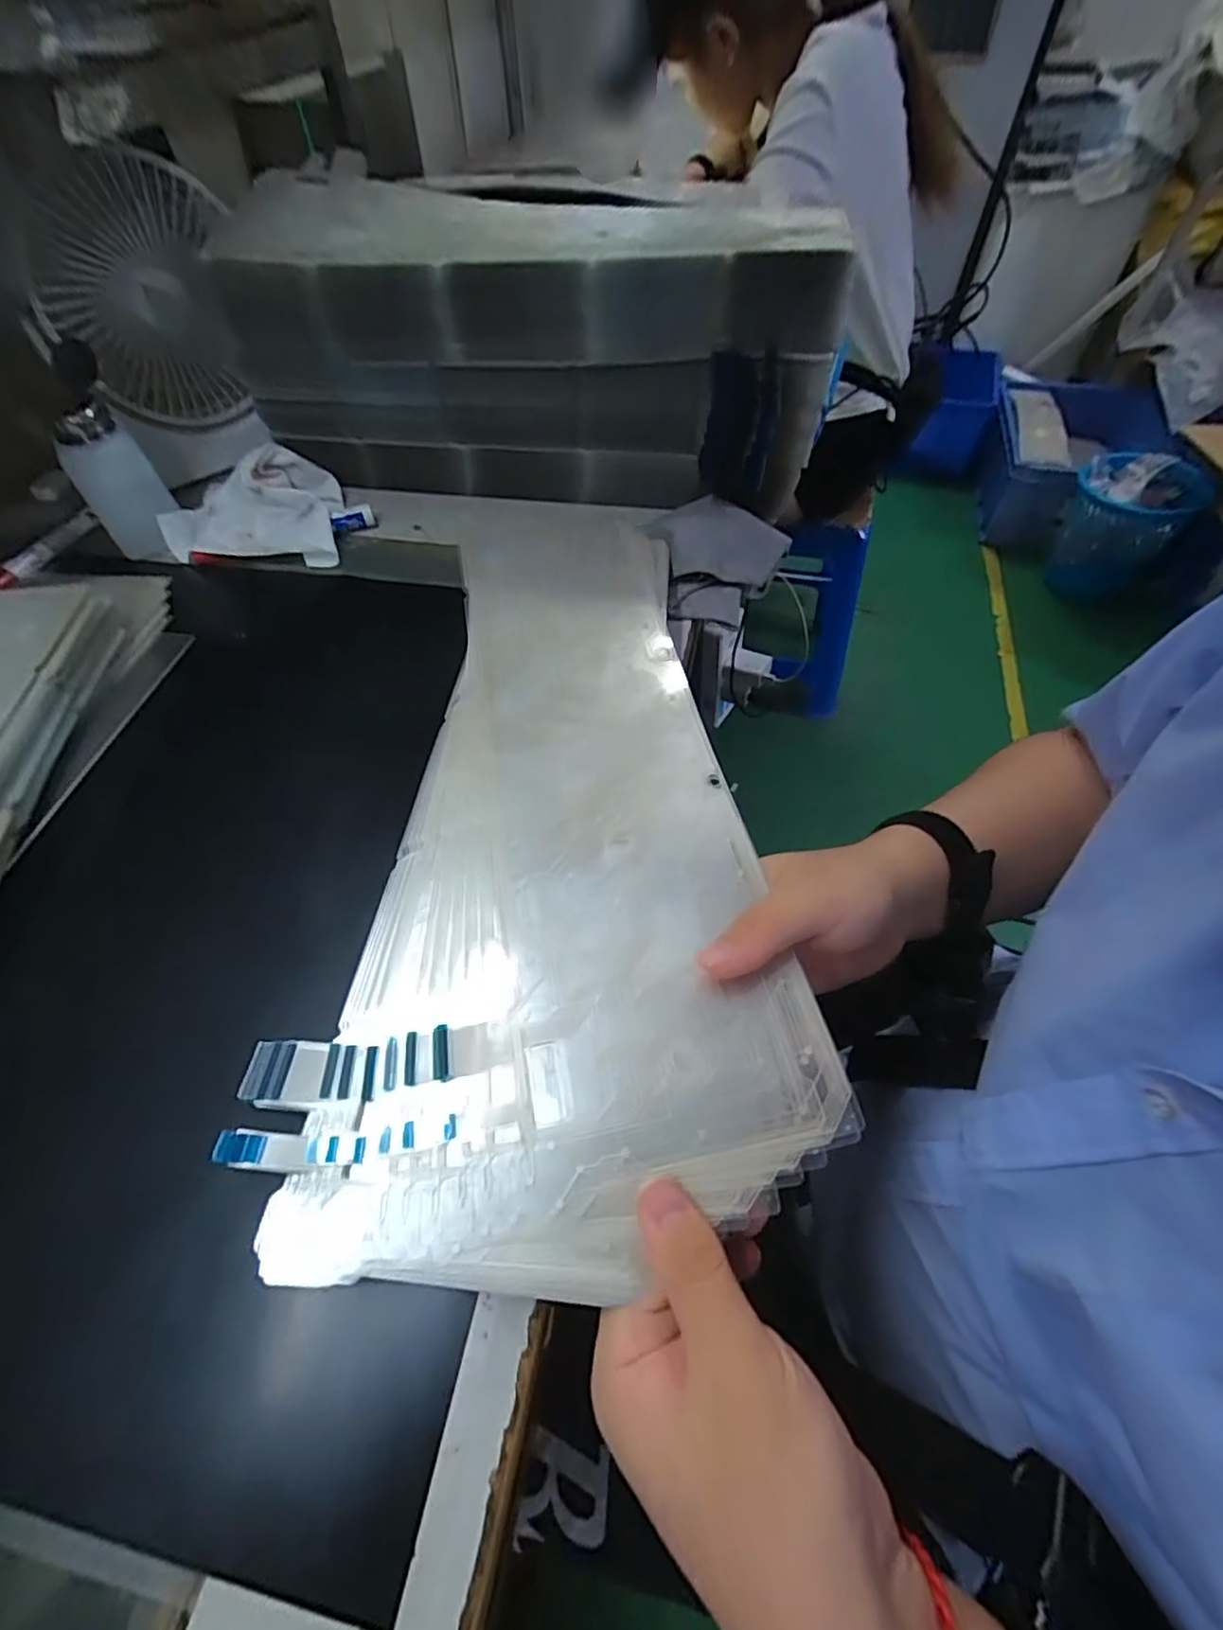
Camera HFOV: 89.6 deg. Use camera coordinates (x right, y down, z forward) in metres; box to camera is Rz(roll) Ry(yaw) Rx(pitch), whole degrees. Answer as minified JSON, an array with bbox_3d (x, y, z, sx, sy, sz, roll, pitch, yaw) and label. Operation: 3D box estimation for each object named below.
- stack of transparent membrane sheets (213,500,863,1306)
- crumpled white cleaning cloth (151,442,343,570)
[{"bbox_3d":[-0.031,-0.040,0.346,0.207,0.023,0.477,-3,54,0],"label":"stack of transparent membrane sheets"},{"bbox_3d":[-0.280,-0.247,0.493,0.137,0.038,0.103,2,55,4],"label":"crumpled white cleaning cloth"}]

